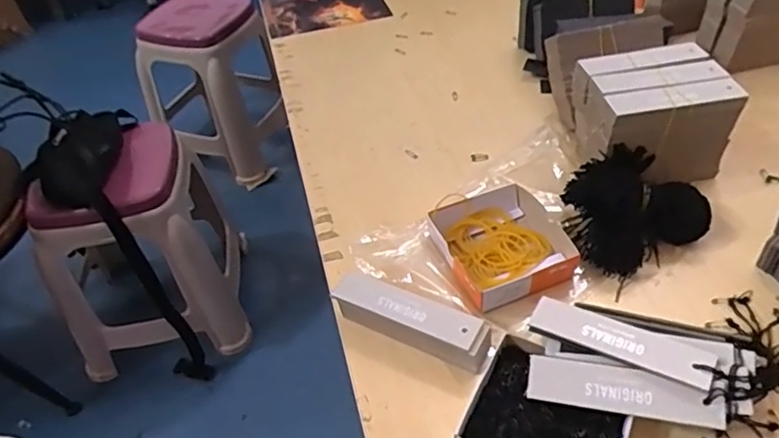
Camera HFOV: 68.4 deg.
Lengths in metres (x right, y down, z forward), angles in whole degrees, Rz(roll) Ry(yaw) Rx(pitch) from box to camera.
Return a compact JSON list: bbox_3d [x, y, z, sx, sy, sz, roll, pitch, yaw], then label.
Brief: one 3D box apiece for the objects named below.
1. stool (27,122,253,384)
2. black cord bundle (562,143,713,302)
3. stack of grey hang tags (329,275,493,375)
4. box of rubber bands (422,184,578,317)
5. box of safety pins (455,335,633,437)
[{"bbox_3d":[-0.578,0.077,1.366,0.380,0.434,0.386,-9,44,-3],"label":"stool"},{"bbox_3d":[0.220,-0.009,0.538,0.120,0.056,0.112,-27,47,-20],"label":"black cord bundle"},{"bbox_3d":[0.016,0.085,0.480,0.139,0.034,0.029,19,49,24],"label":"stack of grey hang tags"},{"bbox_3d":[0.107,0.019,0.536,0.119,0.031,0.118,-19,45,-13],"label":"box of rubber bands"},{"bbox_3d":[0.111,0.146,0.409,0.104,0.028,0.100,17,48,23],"label":"box of safety pins"}]

